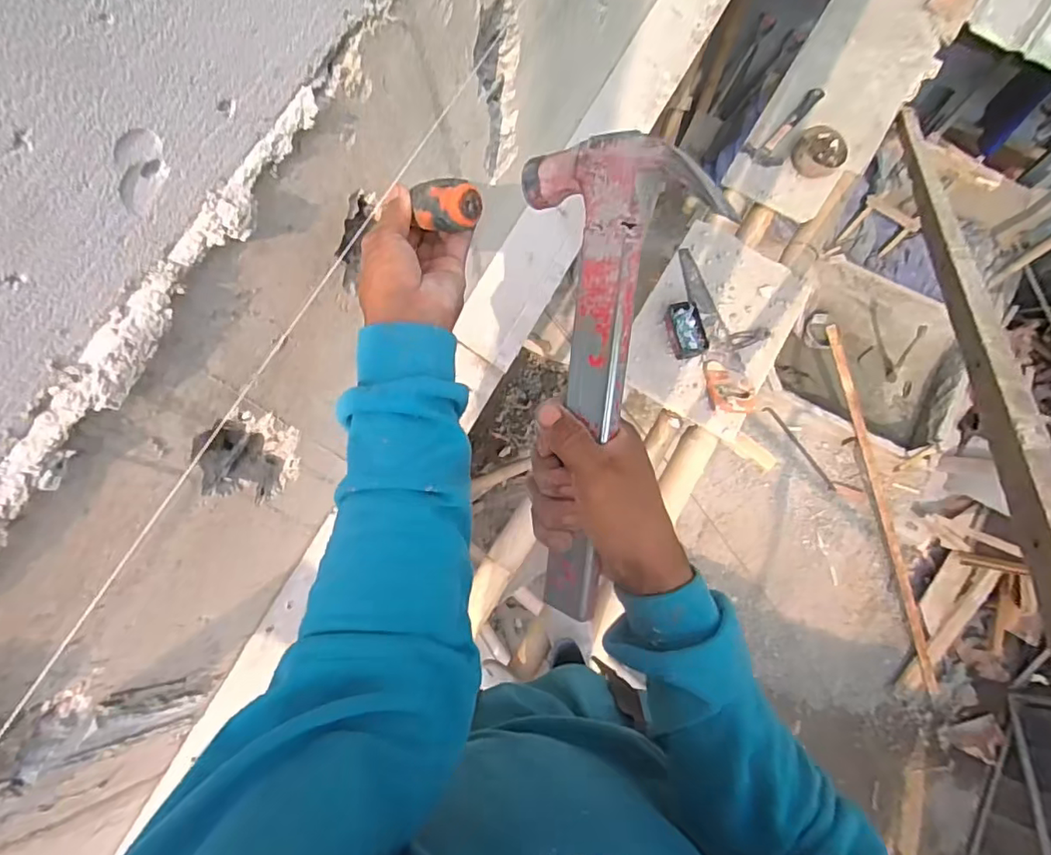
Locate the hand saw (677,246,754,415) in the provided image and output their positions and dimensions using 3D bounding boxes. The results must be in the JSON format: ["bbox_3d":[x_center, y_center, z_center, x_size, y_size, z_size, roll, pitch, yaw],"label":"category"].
[{"bbox_3d":[0.506,-0.266,1.525,0.106,0.032,0.485,-9,75,-2],"label":"hand saw"}]

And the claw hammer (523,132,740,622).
[{"bbox_3d":[0.045,-0.020,0.342,0.106,0.028,0.274,12,104,38],"label":"claw hammer"}]

